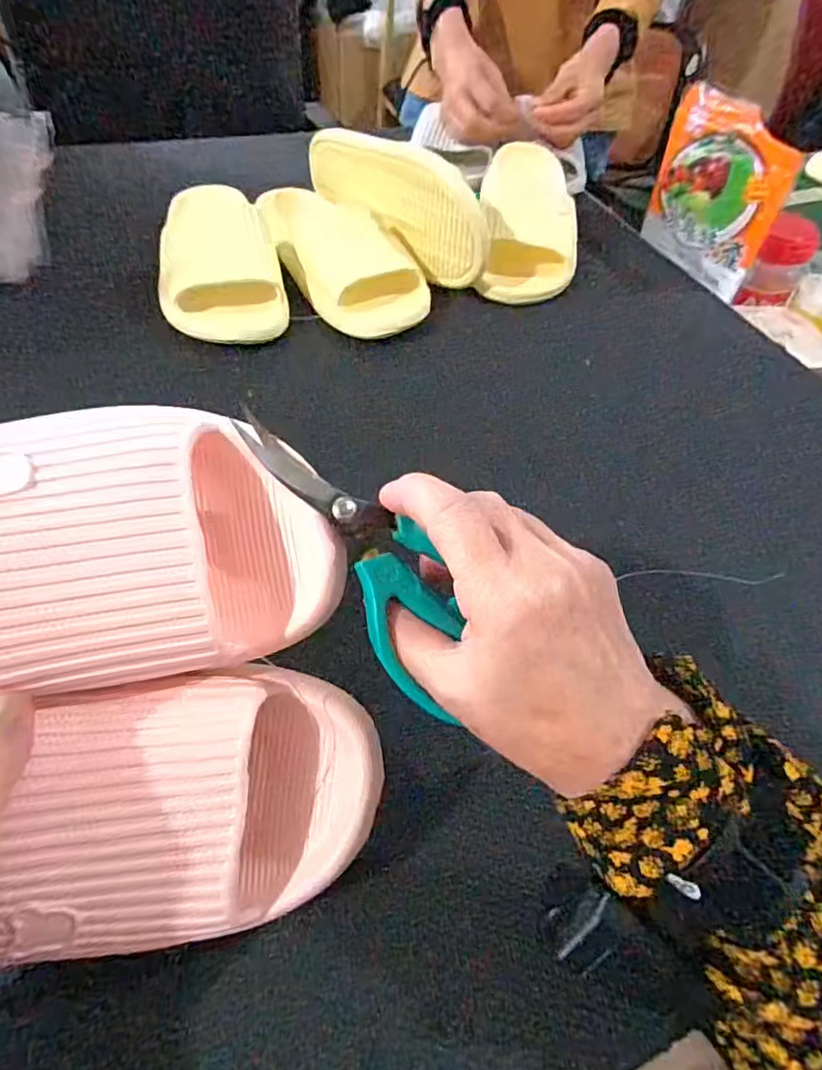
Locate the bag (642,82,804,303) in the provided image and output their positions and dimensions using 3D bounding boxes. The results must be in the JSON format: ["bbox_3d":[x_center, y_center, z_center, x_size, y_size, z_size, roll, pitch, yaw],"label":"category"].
[{"bbox_3d":[0.316,-0.360,0.618,0.019,0.150,0.171,-12,55,-14],"label":"bag"}]

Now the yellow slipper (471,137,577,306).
[{"bbox_3d":[0.119,-0.327,0.609,0.093,0.055,0.235,6,53,-1],"label":"yellow slipper"}]

